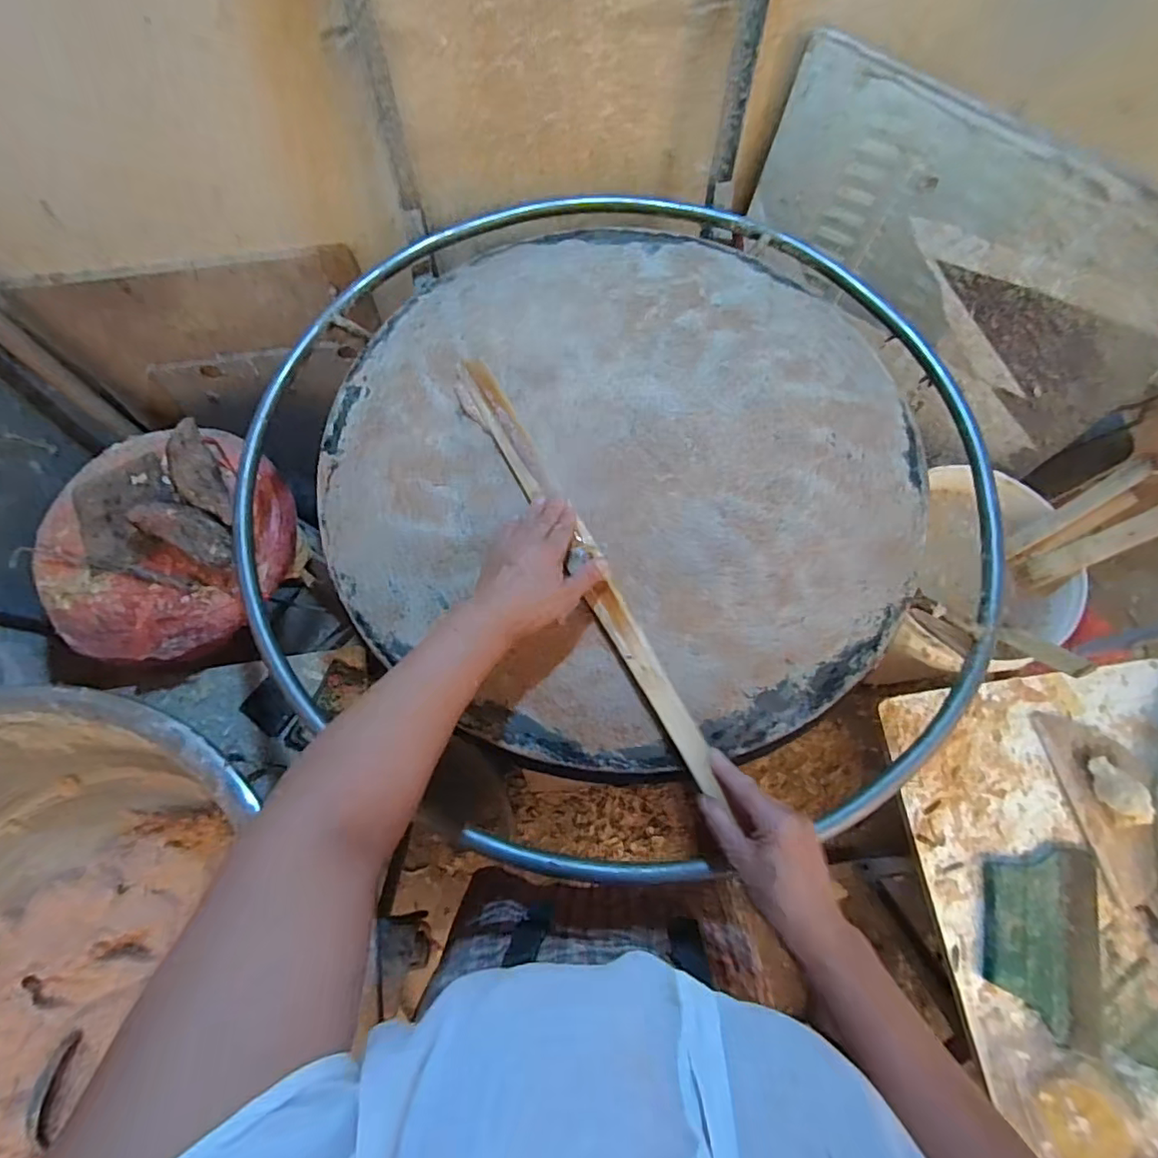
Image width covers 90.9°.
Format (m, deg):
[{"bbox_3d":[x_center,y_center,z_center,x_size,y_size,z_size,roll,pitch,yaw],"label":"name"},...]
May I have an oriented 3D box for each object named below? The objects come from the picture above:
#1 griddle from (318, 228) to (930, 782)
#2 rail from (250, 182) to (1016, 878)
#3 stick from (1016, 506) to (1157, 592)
[{"bbox_3d":[0.046,-0.128,0.616,0.612,0.015,0.621,0,71,0],"label":"griddle"},{"bbox_3d":[0.038,-0.138,0.645,0.849,0.042,0.812,0,71,0],"label":"rail"},{"bbox_3d":[0.681,-0.043,0.743,0.029,0.192,0.040,-8,67,-40],"label":"stick"}]

